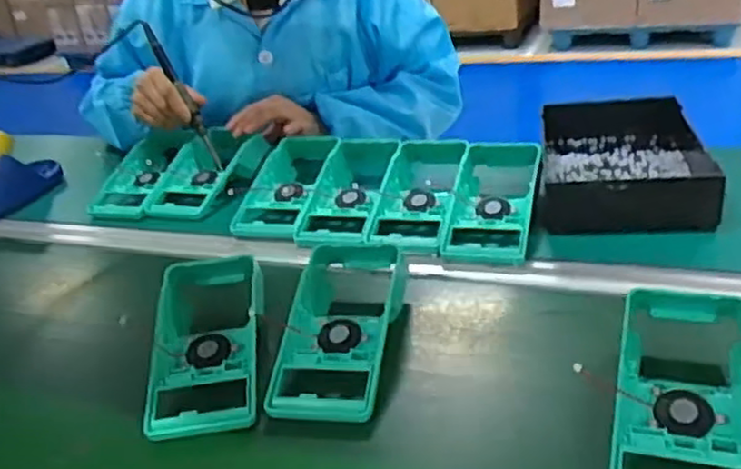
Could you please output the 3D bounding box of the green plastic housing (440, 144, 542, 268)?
[{"bbox_3d":[0.127,-0.045,0.733,0.082,0.040,0.196,2,29,16],"label":"green plastic housing"}]

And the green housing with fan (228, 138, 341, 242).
[{"bbox_3d":[-0.087,-0.054,0.830,0.083,0.052,0.187,3,29,17],"label":"green housing with fan"}]

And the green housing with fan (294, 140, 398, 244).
[{"bbox_3d":[-0.017,-0.047,0.801,0.081,0.052,0.189,3,29,17],"label":"green housing with fan"}]

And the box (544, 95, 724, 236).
[{"bbox_3d":[0.268,-0.082,0.780,0.166,0.049,0.266,1,28,13],"label":"box"}]

